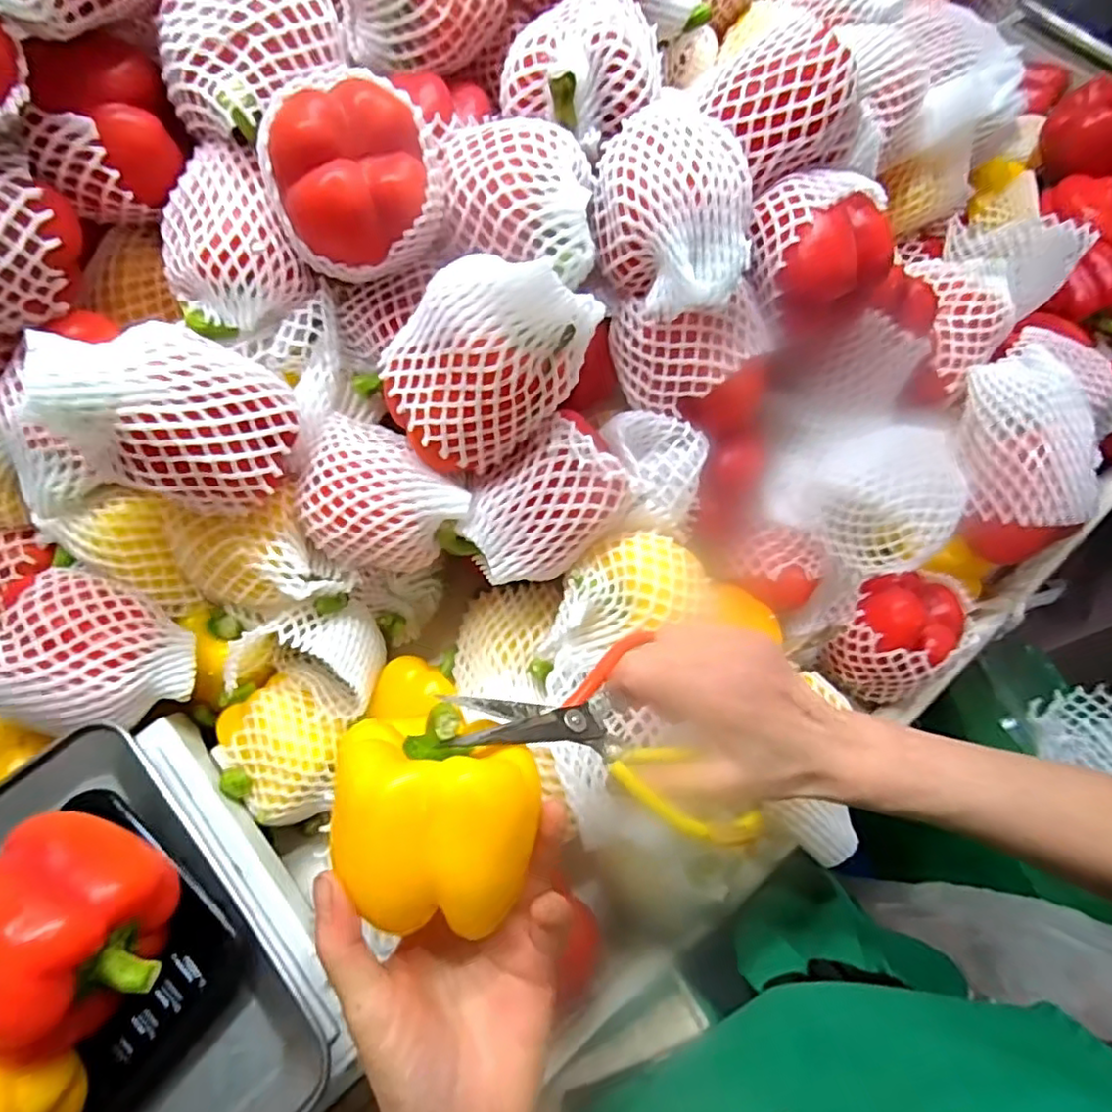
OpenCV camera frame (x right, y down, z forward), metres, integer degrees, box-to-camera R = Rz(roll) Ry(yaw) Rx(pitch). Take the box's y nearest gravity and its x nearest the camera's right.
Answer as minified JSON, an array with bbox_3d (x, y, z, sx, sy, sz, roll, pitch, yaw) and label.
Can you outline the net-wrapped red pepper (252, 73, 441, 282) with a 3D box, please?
[{"bbox_3d":[-0.110,-0.208,0.350,0.094,0.071,0.077,-16,68,-9],"label":"net-wrapped red pepper"}]

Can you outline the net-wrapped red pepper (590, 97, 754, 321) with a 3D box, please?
[{"bbox_3d":[0.070,-0.199,0.370,0.090,0.062,0.105,-2,67,-3],"label":"net-wrapped red pepper"}]

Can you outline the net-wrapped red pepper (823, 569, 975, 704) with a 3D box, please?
[{"bbox_3d":[0.248,0.057,0.469,0.079,0.079,0.098,37,71,14],"label":"net-wrapped red pepper"}]

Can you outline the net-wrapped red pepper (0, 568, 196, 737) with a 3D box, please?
[{"bbox_3d":[-0.282,0.066,0.391,0.095,0.065,0.097,1,66,-1],"label":"net-wrapped red pepper"}]

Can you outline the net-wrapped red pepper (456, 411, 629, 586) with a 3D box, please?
[{"bbox_3d":[-0.006,-0.037,0.391,0.108,0.060,0.075,-29,70,-13],"label":"net-wrapped red pepper"}]

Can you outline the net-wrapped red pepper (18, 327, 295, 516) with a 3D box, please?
[{"bbox_3d":[-0.215,-0.079,0.356,0.078,0.131,0.096,7,75,47],"label":"net-wrapped red pepper"}]

